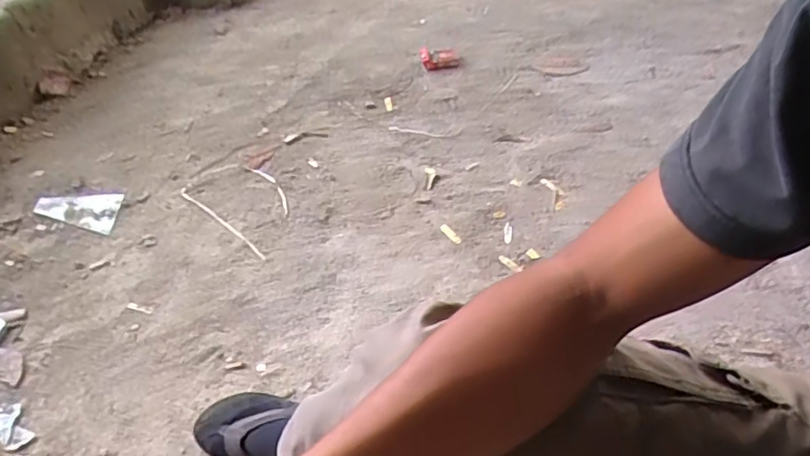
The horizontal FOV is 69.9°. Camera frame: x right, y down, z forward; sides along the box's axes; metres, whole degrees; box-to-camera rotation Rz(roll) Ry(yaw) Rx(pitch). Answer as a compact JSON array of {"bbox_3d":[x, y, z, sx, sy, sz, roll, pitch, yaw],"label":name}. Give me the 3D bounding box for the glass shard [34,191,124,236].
[{"bbox_3d":[-0.692,-0.049,1.245,0.188,0.009,0.099,16,56,12],"label":"glass shard"}]

